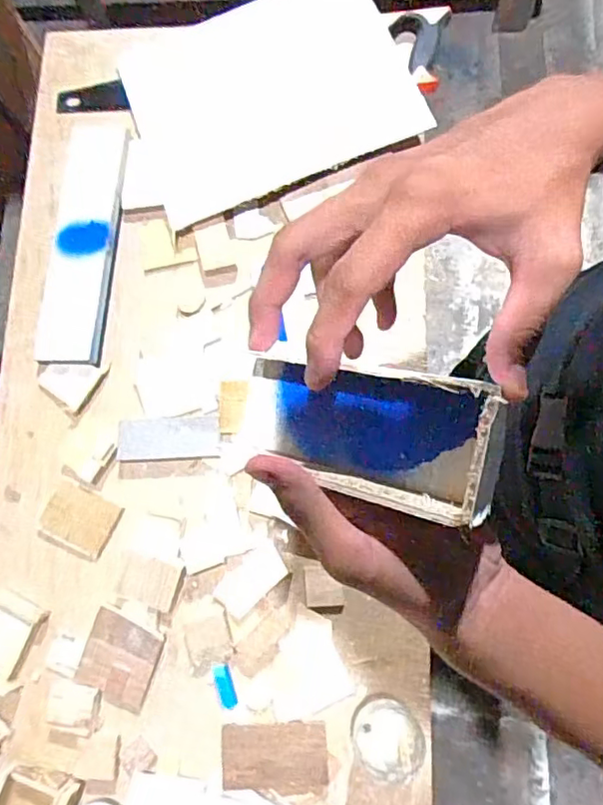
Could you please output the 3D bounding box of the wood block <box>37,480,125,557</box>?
[{"bbox_3d":[-0.257,0.134,0.671,0.082,0.009,0.063,23,79,6],"label":"wood block"}]

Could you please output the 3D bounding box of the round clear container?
[{"bbox_3d":[0.085,0.325,0.573,0.064,0.075,0.067,-1,79,5],"label":"round clear container"}]

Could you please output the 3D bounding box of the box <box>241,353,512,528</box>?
[{"bbox_3d":[0.026,0.010,0.275,0.142,0.034,0.061,14,76,37],"label":"box"}]

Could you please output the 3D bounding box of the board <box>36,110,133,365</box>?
[{"bbox_3d":[-0.275,-0.217,0.728,0.088,0.017,0.338,3,78,2],"label":"board"}]

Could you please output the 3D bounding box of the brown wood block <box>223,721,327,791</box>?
[{"bbox_3d":[-0.028,0.369,0.599,0.108,0.013,0.064,0,78,1],"label":"brown wood block"}]

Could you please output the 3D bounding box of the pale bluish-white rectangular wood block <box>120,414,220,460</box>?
[{"bbox_3d":[-0.153,0.040,0.666,0.115,0.008,0.047,-4,78,1],"label":"pale bluish-white rectangular wood block"}]

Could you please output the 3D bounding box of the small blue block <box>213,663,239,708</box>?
[{"bbox_3d":[-0.083,0.304,0.620,0.018,0.007,0.045,-21,78,-3],"label":"small blue block"}]

